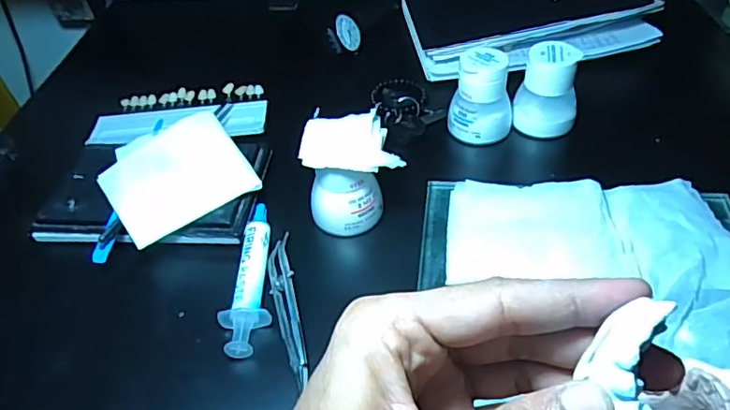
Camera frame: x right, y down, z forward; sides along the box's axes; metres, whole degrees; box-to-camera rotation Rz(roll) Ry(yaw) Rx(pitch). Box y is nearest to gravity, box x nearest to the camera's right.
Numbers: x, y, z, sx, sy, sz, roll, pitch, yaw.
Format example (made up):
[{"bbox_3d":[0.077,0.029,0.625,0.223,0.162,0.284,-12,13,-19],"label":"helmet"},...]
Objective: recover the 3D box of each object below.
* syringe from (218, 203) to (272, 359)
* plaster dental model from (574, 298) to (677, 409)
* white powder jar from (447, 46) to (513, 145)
[{"bbox_3d":[-0.074,0.043,0.361,0.026,0.012,0.117,-6,46,1],"label":"syringe"},{"bbox_3d":[0.076,0.054,0.163,0.019,0.012,0.052,3,82,10],"label":"plaster dental model"},{"bbox_3d":[0.091,-0.084,0.438,0.048,0.062,0.043,5,47,11],"label":"white powder jar"}]

